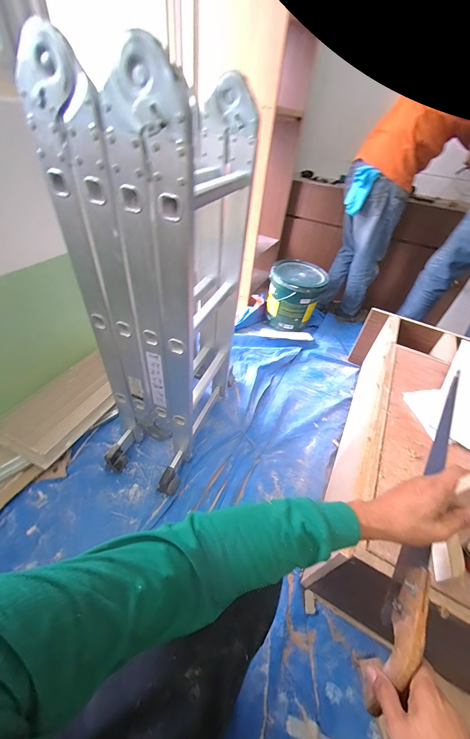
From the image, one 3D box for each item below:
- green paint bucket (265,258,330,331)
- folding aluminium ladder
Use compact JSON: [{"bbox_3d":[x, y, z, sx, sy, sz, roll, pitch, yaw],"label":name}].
[{"bbox_3d":[0.341,-0.414,1.587,0.300,0.321,0.265,15,43,9],"label":"green paint bucket"},{"bbox_3d":[-0.164,-0.166,0.774,0.276,0.909,0.436,19,44,12],"label":"folding aluminium ladder"}]

